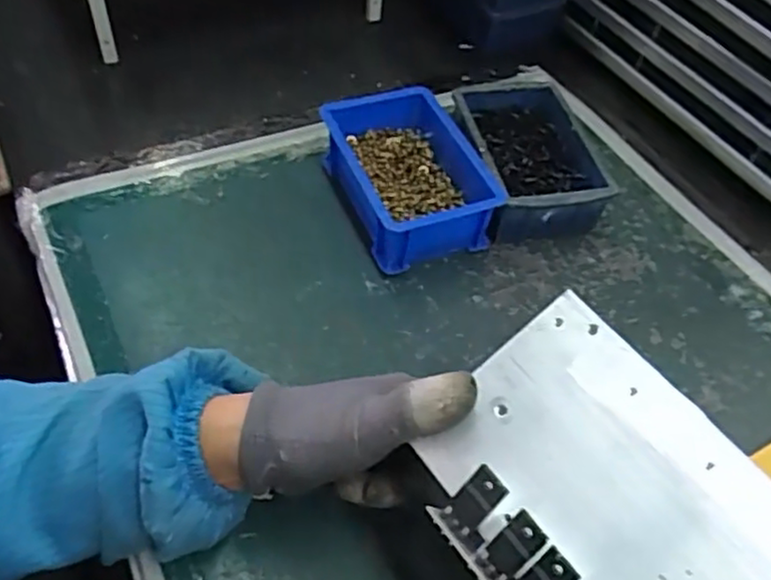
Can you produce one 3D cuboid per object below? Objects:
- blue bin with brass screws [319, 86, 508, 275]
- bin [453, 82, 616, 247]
[{"bbox_3d":[0.018,-0.087,0.548,0.103,0.058,0.143,-18,55,-18],"label":"blue bin with brass screws"},{"bbox_3d":[0.115,-0.106,0.575,0.096,0.055,0.148,-6,52,-9],"label":"bin"}]

